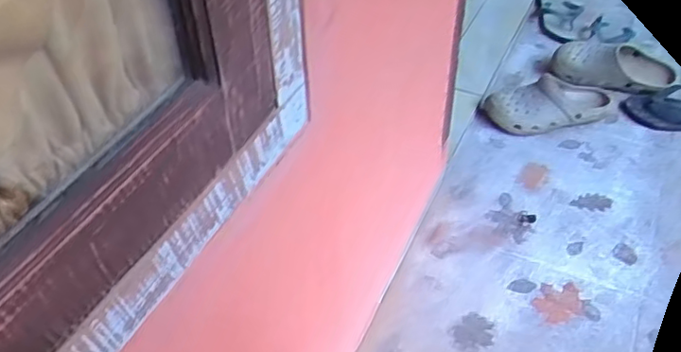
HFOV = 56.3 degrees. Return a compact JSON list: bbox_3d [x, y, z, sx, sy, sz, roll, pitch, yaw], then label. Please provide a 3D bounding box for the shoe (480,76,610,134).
[{"bbox_3d":[0.433,-0.147,1.314,0.265,0.091,0.096,7,45,8],"label":"shoe"}]

